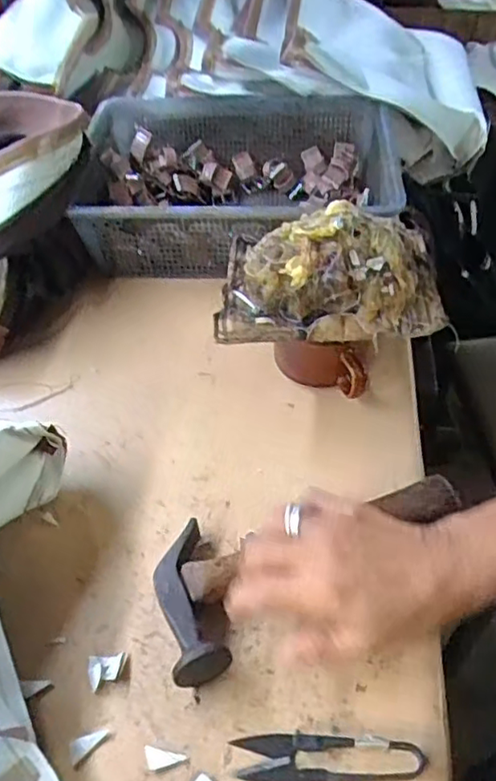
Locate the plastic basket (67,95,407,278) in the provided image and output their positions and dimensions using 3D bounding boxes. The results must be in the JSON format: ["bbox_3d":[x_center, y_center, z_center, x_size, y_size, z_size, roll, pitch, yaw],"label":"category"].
[{"bbox_3d":[-0.006,-0.205,0.633,0.295,0.097,0.232,1,49,4],"label":"plastic basket"}]

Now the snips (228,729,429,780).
[{"bbox_3d":[0.042,0.192,0.326,0.098,0.006,0.024,-2,48,1],"label":"snips"}]

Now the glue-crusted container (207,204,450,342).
[{"bbox_3d":[0.059,-0.099,0.457,0.162,0.065,0.110,-3,48,1],"label":"glue-crusted container"}]

